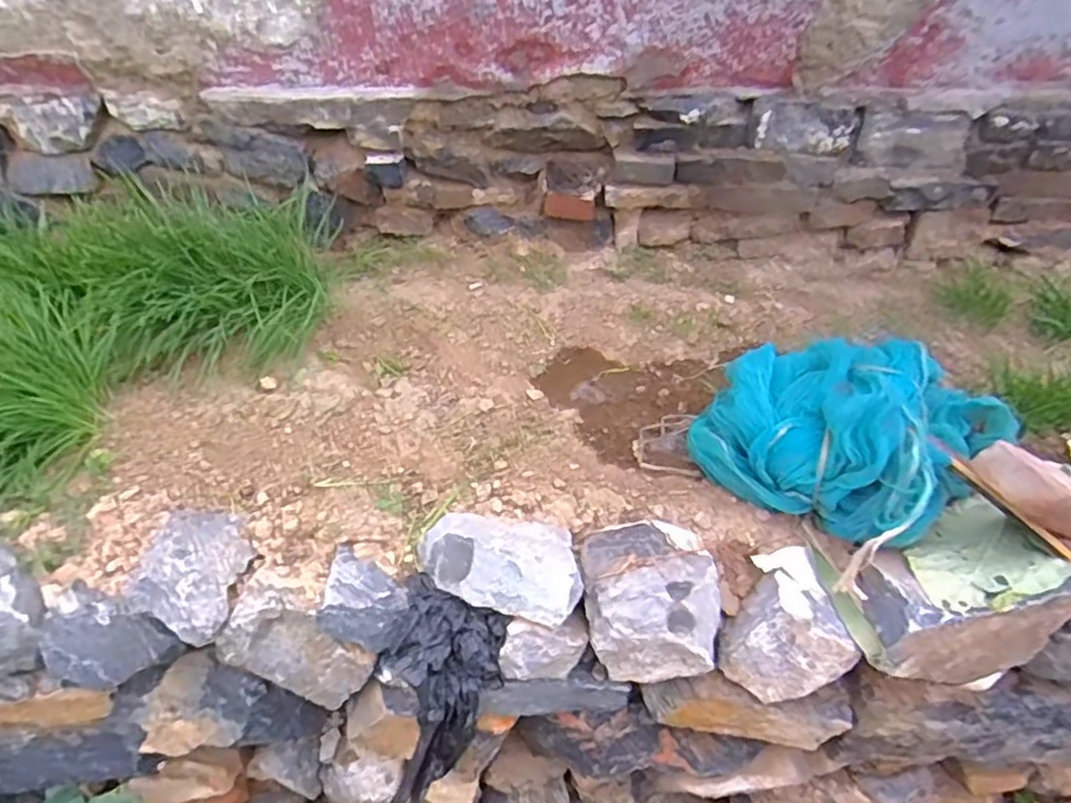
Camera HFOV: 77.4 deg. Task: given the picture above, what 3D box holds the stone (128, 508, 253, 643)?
[{"bbox_3d":[-0.471,0.228,0.931,0.151,0.069,0.170,15,44,16],"label":"stone"}]

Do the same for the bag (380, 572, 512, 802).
[{"bbox_3d":[-0.141,0.391,0.899,0.152,0.275,0.080,21,-1,-3],"label":"bag"}]

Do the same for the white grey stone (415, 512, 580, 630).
[{"bbox_3d":[-0.051,0.206,0.903,0.234,0.079,0.143,8,42,9],"label":"white grey stone"}]

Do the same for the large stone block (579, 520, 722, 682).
[{"bbox_3d":[0.160,0.266,0.928,0.187,0.147,0.182,-2,42,-3],"label":"large stone block"}]

